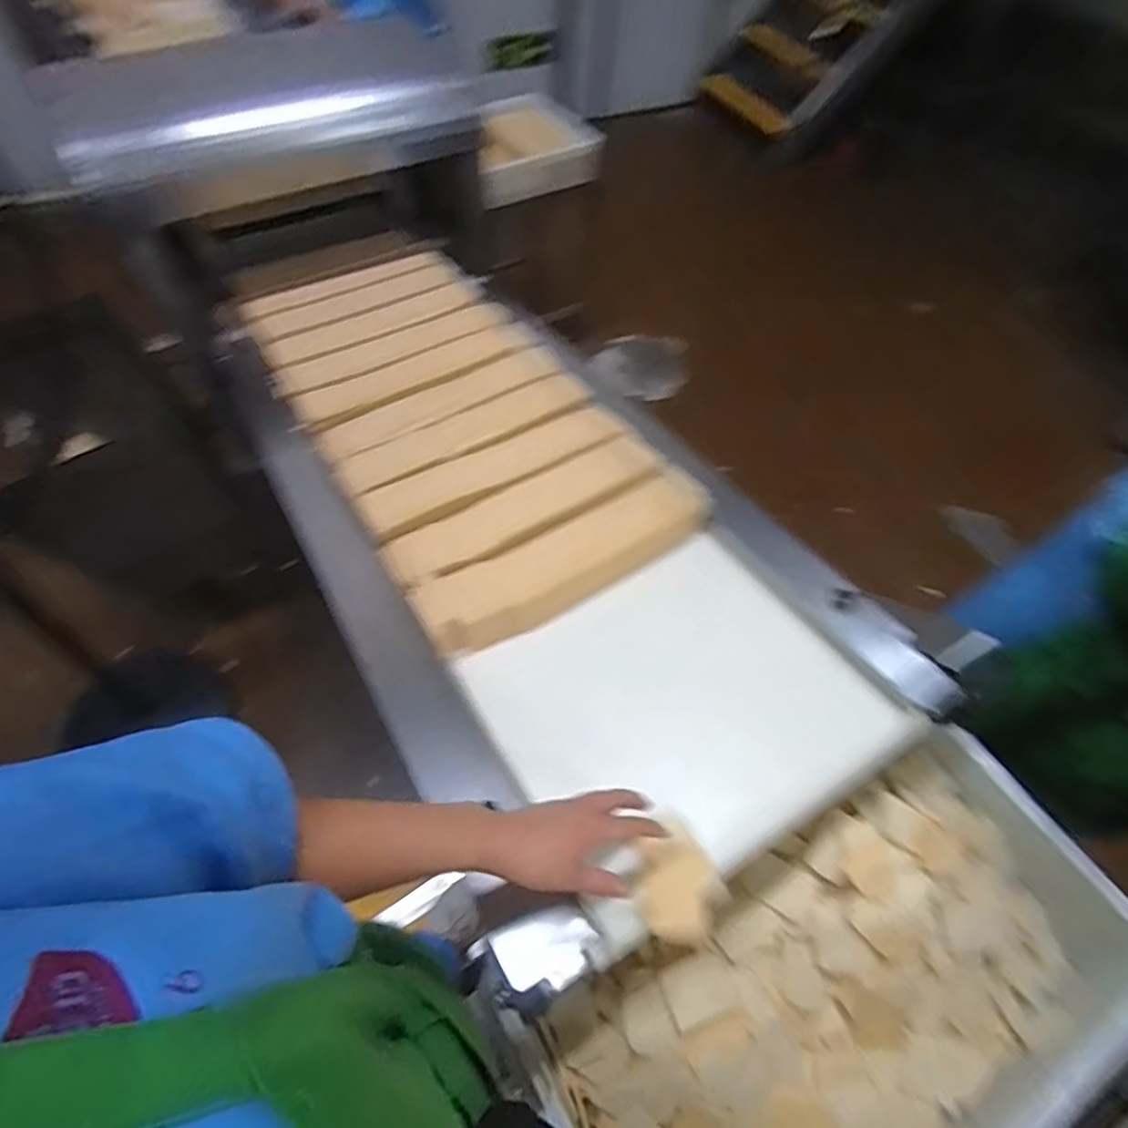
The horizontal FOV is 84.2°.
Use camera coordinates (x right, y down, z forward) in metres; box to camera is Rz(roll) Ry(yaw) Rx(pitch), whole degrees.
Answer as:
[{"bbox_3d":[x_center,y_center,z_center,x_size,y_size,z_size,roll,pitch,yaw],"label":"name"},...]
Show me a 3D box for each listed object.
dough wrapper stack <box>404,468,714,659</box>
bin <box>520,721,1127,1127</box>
[{"bbox_3d":[0.007,-0.004,0.782,0.388,0.059,0.100,-25,62,-18],"label":"dough wrapper stack"},{"bbox_3d":[0.306,0.479,0.704,0.660,0.149,0.335,-25,62,-18],"label":"bin"}]

